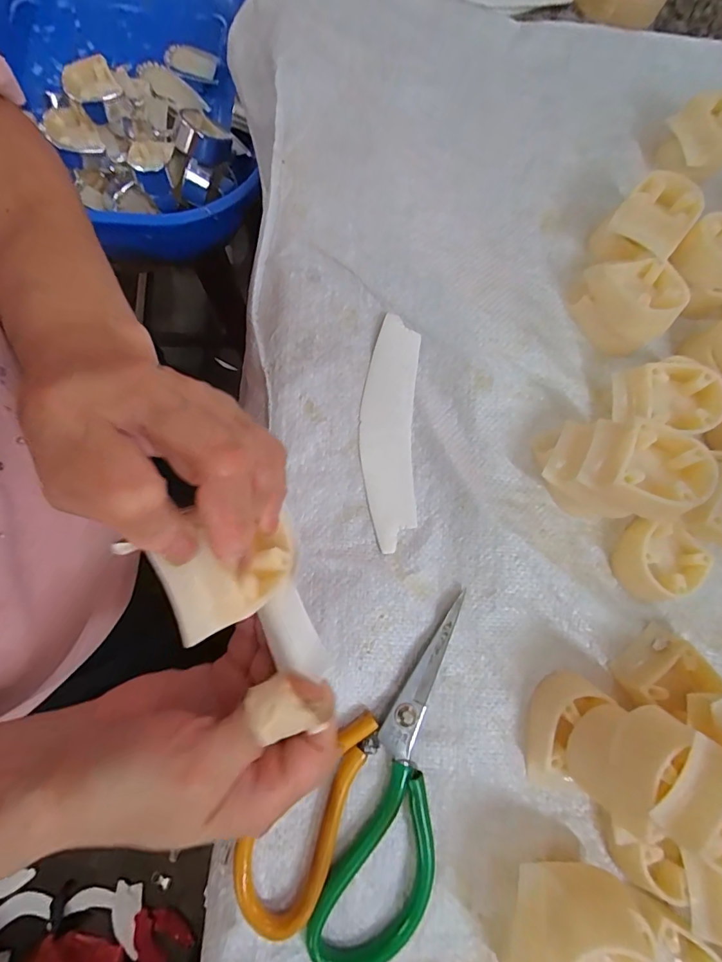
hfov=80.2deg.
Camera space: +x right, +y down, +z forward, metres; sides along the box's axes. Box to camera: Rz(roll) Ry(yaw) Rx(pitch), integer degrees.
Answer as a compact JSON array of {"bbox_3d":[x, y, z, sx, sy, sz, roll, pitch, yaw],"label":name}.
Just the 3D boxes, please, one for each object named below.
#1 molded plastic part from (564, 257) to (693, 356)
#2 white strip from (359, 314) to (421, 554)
[{"bbox_3d":[0.185,-0.126,0.295,0.053,0.039,0.066,-33,85,-12],"label":"molded plastic part"},{"bbox_3d":[0.018,-0.033,0.277,0.035,0.004,0.148,3,81,-5],"label":"white strip"}]

